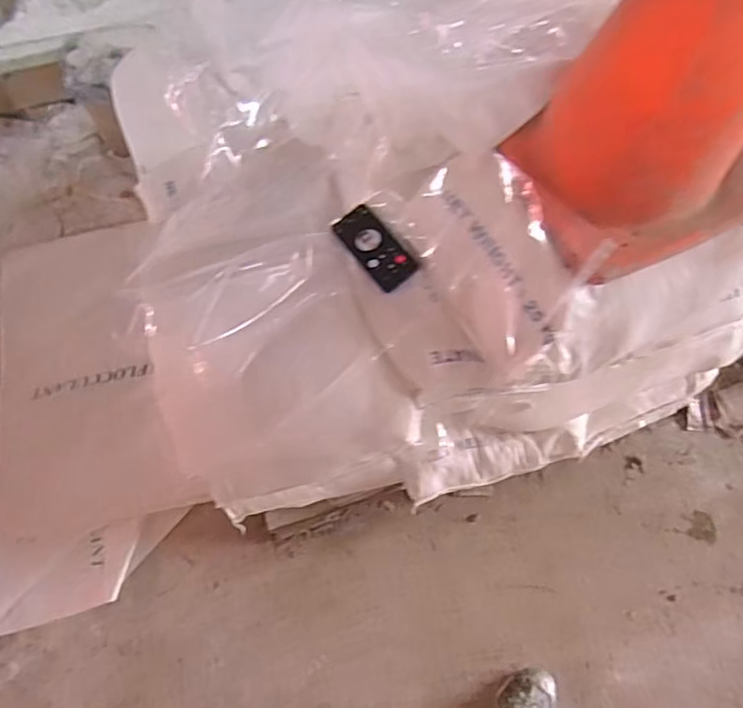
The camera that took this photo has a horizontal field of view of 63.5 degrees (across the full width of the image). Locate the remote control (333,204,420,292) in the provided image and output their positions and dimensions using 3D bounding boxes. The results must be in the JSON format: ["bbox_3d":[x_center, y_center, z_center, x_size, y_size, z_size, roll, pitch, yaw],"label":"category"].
[{"bbox_3d":[0.007,-0.173,0.972,0.069,0.021,0.151,-34,69,-14],"label":"remote control"}]

